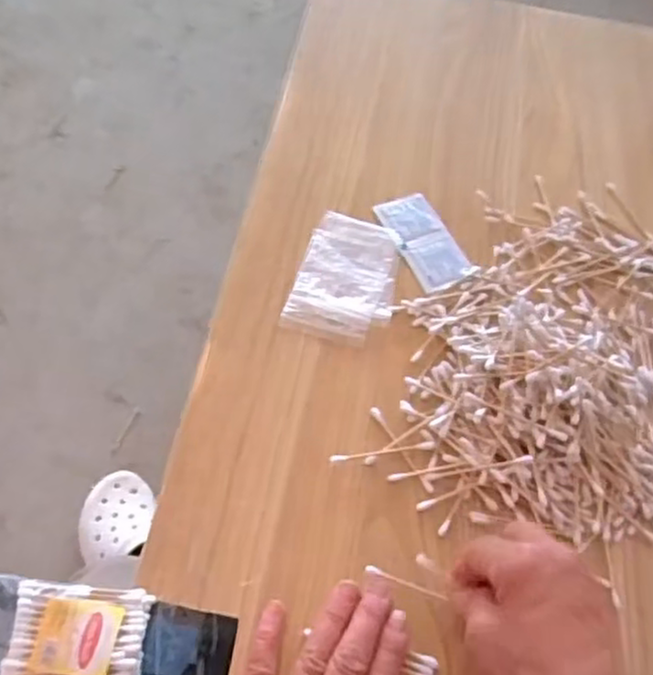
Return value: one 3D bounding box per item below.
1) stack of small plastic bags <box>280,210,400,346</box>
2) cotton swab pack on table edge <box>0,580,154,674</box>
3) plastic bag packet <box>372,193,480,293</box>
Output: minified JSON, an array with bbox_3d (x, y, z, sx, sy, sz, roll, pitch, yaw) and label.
[{"bbox_3d":[0.017,-0.049,0.561,0.078,0.007,0.117,15,57,4],"label":"stack of small plastic bags"},{"bbox_3d":[-0.140,0.172,0.398,0.075,0.021,0.059,6,57,-3],"label":"cotton swab pack on table edge"},{"bbox_3d":[0.083,-0.083,0.594,0.048,0.007,0.100,-19,61,-17],"label":"plastic bag packet"}]

